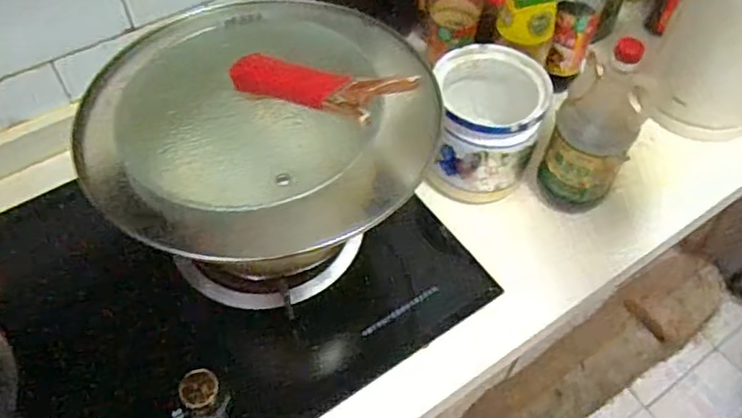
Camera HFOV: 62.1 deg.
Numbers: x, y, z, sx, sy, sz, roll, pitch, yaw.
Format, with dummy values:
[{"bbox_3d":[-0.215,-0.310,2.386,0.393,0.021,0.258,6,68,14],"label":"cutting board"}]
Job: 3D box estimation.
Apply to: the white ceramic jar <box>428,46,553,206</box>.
[{"bbox_3d":[0.133,-0.094,0.733,0.124,0.149,0.126,1,55,-1],"label":"white ceramic jar"}]

